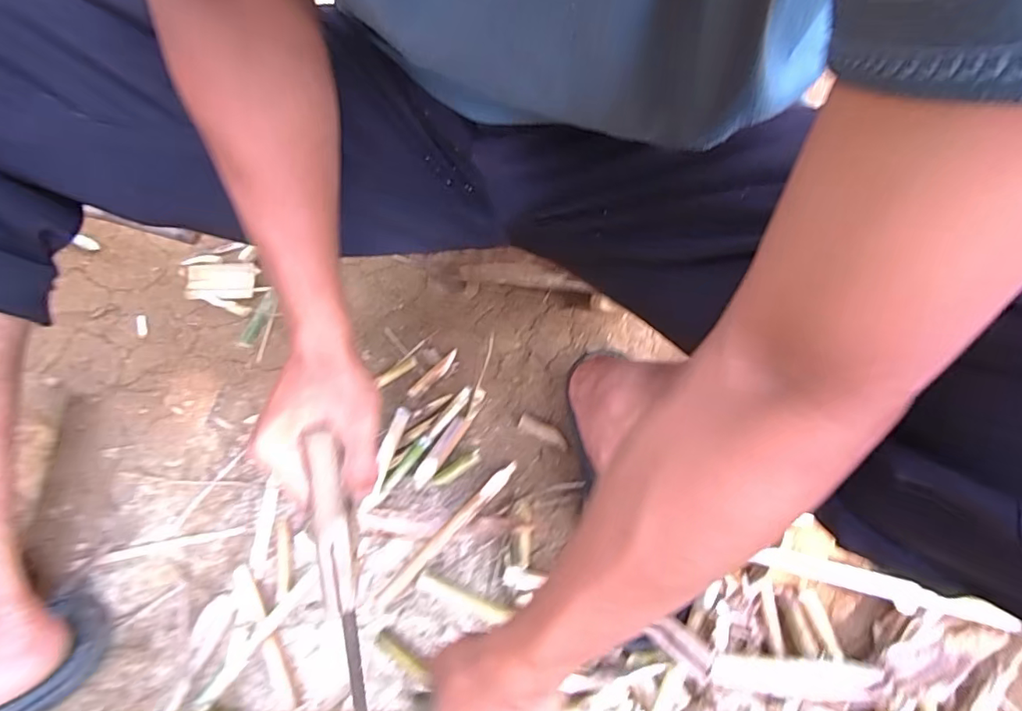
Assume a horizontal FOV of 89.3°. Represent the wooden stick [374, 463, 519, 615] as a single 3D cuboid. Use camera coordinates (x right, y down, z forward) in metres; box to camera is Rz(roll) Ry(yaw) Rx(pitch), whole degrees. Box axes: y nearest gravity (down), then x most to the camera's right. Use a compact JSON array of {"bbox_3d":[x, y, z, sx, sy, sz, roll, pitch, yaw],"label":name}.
[{"bbox_3d":[-0.061,0.171,0.505,0.017,0.013,0.178,41,70,17],"label":"wooden stick"}]

